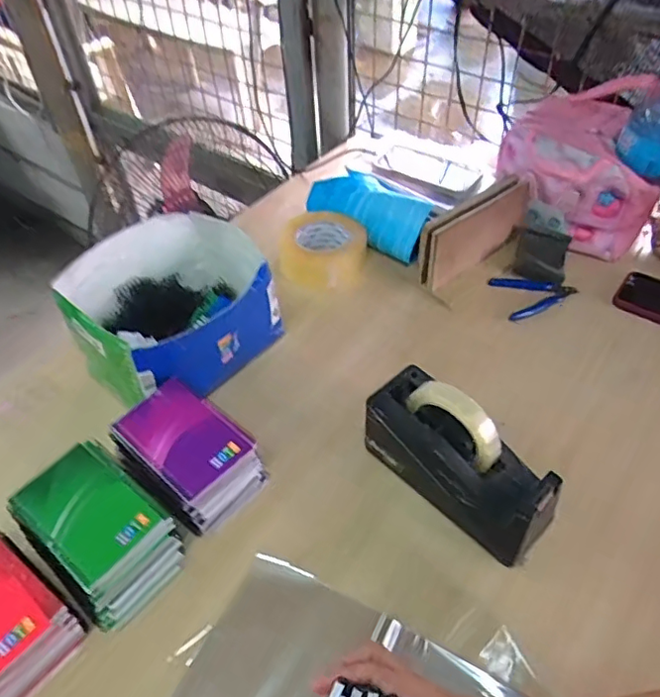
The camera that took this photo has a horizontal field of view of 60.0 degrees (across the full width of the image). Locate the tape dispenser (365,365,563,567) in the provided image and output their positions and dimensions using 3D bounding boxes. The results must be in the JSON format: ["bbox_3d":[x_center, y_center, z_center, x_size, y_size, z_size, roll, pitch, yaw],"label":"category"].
[{"bbox_3d":[0.133,0.115,0.598,0.071,0.141,0.206,-35,54,-26],"label":"tape dispenser"}]

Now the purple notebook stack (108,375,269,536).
[{"bbox_3d":[-0.155,0.117,0.621,0.140,0.105,0.105,31,56,28],"label":"purple notebook stack"}]

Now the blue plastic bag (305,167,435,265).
[{"bbox_3d":[0.065,-0.229,0.939,0.220,0.074,0.099,32,56,28],"label":"blue plastic bag"}]

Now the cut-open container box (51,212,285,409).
[{"bbox_3d":[-0.202,-0.053,0.745,0.223,0.126,0.247,26,53,24],"label":"cut-open container box"}]

